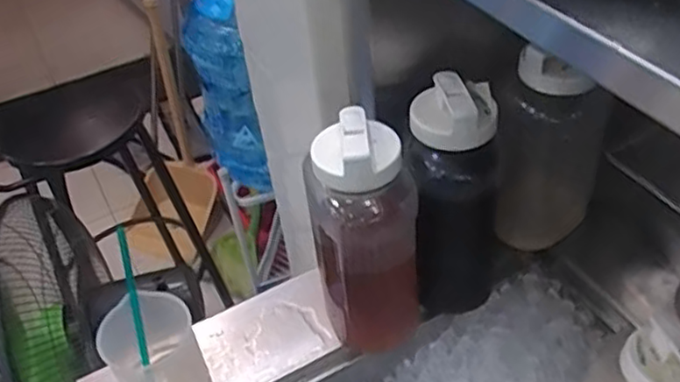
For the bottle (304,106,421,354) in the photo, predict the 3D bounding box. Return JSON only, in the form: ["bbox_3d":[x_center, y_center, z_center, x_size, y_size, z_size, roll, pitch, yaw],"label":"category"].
[{"bbox_3d":[0.028,0.054,0.715,0.107,0.284,0.099,-6,43,0],"label":"bottle"}]

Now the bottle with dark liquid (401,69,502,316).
[{"bbox_3d":[0.126,0.017,0.743,0.102,0.283,0.104,4,43,11],"label":"bottle with dark liquid"}]

